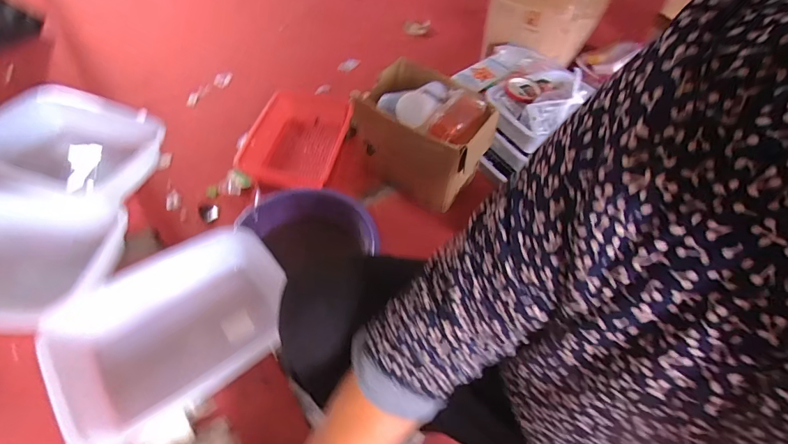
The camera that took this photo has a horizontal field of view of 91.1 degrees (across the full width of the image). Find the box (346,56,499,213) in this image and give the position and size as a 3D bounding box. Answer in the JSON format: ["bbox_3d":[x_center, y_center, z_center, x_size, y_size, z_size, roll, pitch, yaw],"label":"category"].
[{"bbox_3d":[0.053,-0.220,0.961,0.324,0.227,0.191,29,53,18],"label":"box"}]

